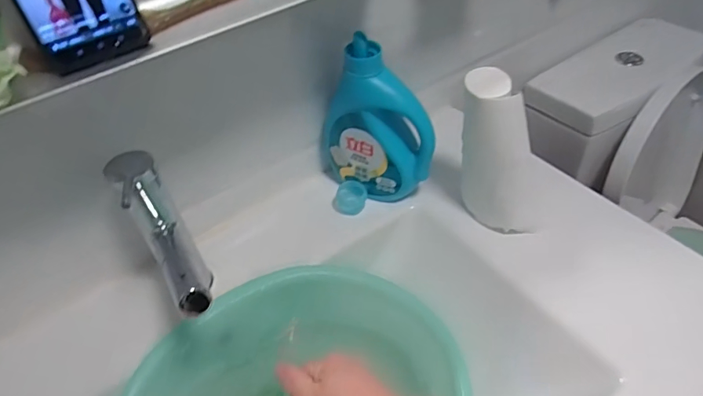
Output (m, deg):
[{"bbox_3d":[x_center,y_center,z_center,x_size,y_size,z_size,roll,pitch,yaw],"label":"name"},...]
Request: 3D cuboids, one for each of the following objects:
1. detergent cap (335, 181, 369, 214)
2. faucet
[{"bbox_3d":[0.000,0.000,0.659,0.044,0.034,0.034,-6,45,0],"label":"detergent cap"},{"bbox_3d":[-0.182,0.070,0.505,0.050,0.228,0.118,-28,49,-20],"label":"faucet"}]

